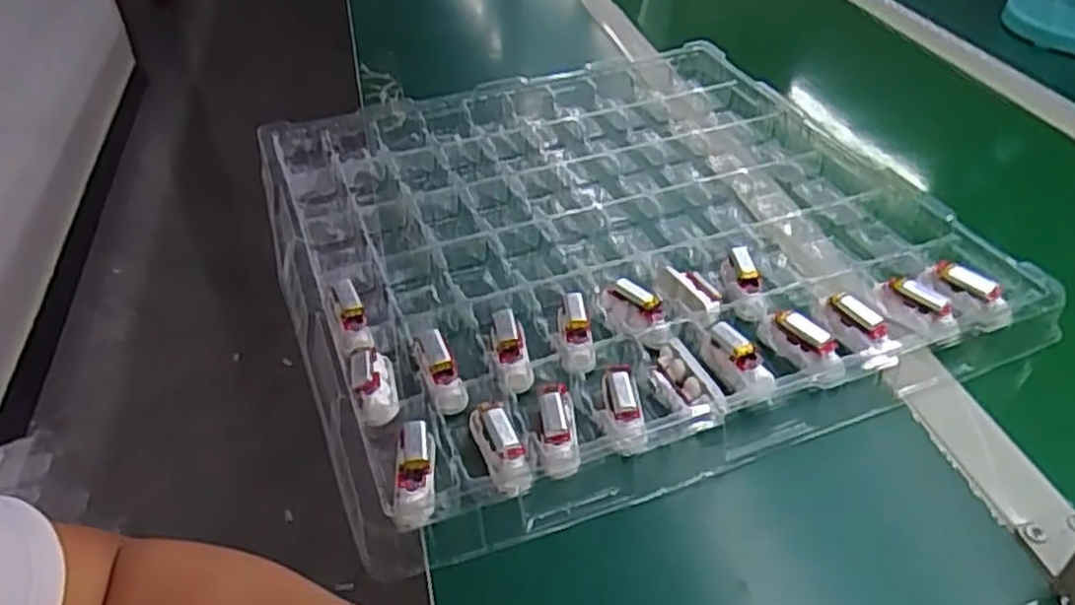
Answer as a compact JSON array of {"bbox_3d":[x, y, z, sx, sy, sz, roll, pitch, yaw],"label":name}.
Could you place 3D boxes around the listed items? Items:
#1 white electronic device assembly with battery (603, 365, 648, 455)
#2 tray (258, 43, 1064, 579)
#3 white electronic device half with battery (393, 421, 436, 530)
[{"bbox_3d":[0.050,0.060,0.456,0.020,0.018,0.057,-5,55,-5],"label":"white electronic device assembly with battery"},{"bbox_3d":[0.046,-0.065,0.608,0.458,0.034,0.459,-14,41,-15],"label":"tray"},{"bbox_3d":[-0.066,0.093,0.428,0.022,0.022,0.057,-3,40,-2],"label":"white electronic device half with battery"}]

